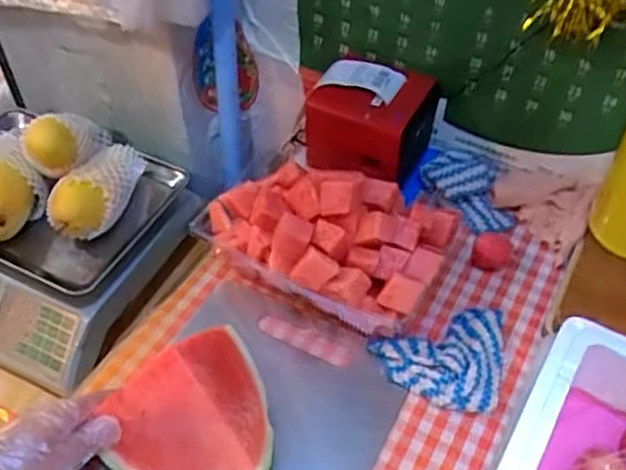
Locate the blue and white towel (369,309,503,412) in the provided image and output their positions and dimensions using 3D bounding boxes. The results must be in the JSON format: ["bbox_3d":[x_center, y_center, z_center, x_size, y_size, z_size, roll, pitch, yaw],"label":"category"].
[{"bbox_3d":[0.141,0.124,0.656,0.133,0.024,0.106,-19,51,-15],"label":"blue and white towel"}]

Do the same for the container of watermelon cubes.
[{"bbox_3d":[0.018,0.004,0.694,0.266,0.121,0.155,10,49,10],"label":"container of watermelon cubes"}]

